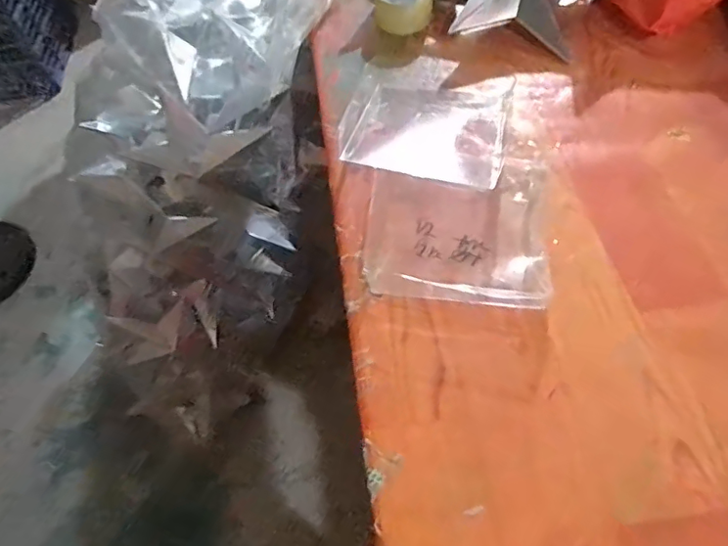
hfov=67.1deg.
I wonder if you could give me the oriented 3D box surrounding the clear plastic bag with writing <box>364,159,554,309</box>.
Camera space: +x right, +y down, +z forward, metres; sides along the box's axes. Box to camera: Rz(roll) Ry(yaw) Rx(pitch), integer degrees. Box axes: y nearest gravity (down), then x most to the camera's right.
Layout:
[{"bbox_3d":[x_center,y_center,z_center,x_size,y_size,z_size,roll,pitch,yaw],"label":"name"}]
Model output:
[{"bbox_3d":[0.096,-0.048,0.567,0.177,0.015,0.179,3,57,8],"label":"clear plastic bag with writing"}]

